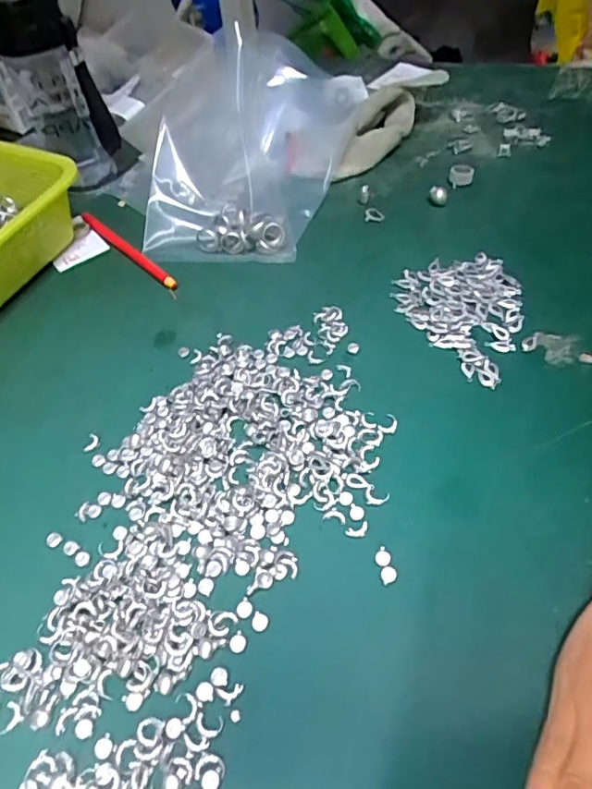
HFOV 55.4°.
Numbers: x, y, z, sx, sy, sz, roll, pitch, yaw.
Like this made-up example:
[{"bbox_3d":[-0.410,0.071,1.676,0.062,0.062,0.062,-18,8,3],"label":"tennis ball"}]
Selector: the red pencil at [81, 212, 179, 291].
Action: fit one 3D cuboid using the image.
[{"bbox_3d":[-0.161,-0.139,0.539,0.012,0.011,0.156,-38,57,-23],"label":"red pencil"}]

